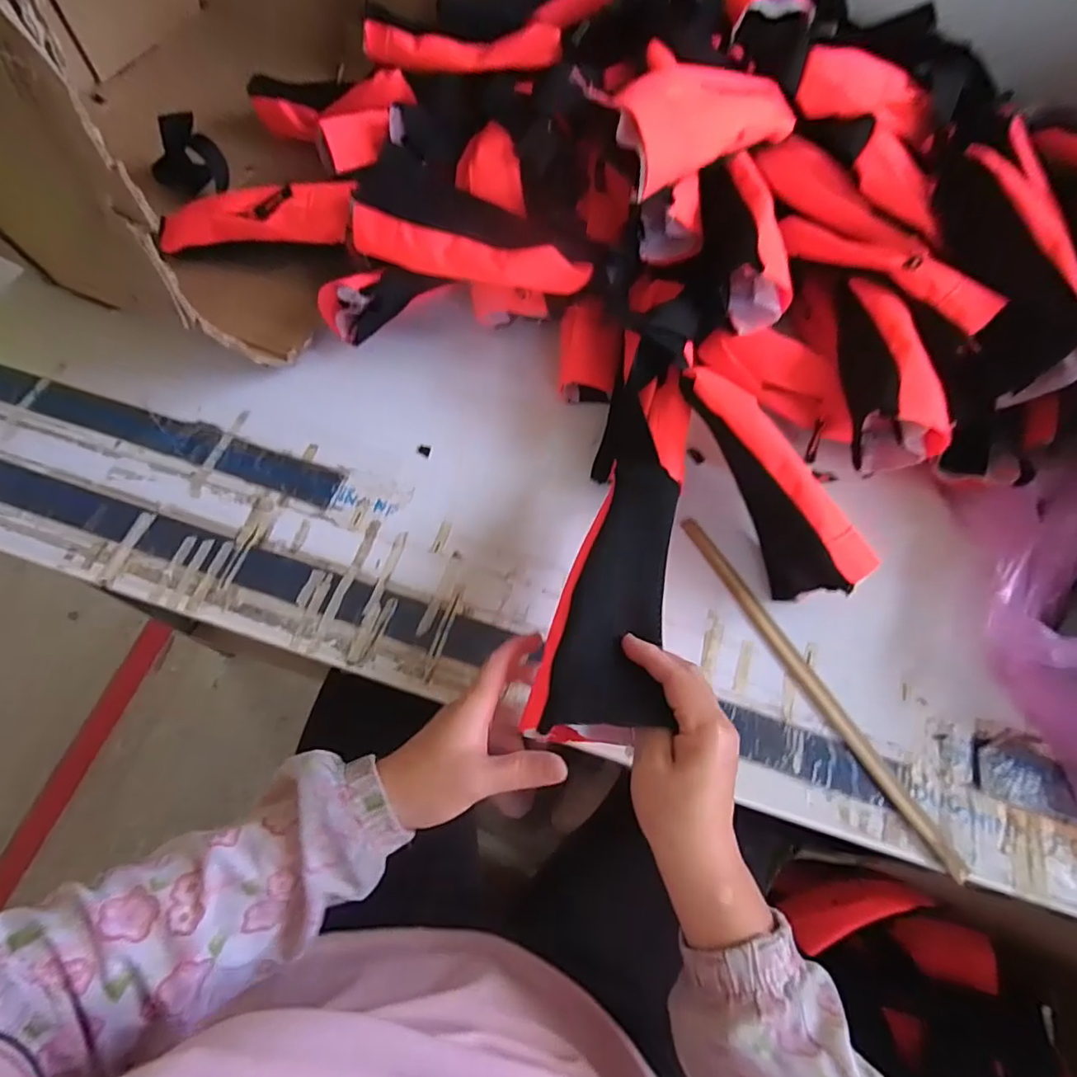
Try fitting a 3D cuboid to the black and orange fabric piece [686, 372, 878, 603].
[{"bbox_3d":[0.198,-0.054,0.499,0.054,0.070,0.214,-30,87,-14],"label":"black and orange fabric piece"}]

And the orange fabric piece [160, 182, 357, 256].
[{"bbox_3d":[-0.301,-0.341,0.607,0.221,0.037,0.062,0,66,11],"label":"orange fabric piece"}]

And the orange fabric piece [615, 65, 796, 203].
[{"bbox_3d":[0.142,-0.369,0.493,0.210,0.053,0.078,-37,72,-17],"label":"orange fabric piece"}]

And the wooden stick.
[{"bbox_3d":[0.230,0.117,0.486,0.017,0.013,0.337,-27,70,-13],"label":"wooden stick"}]

